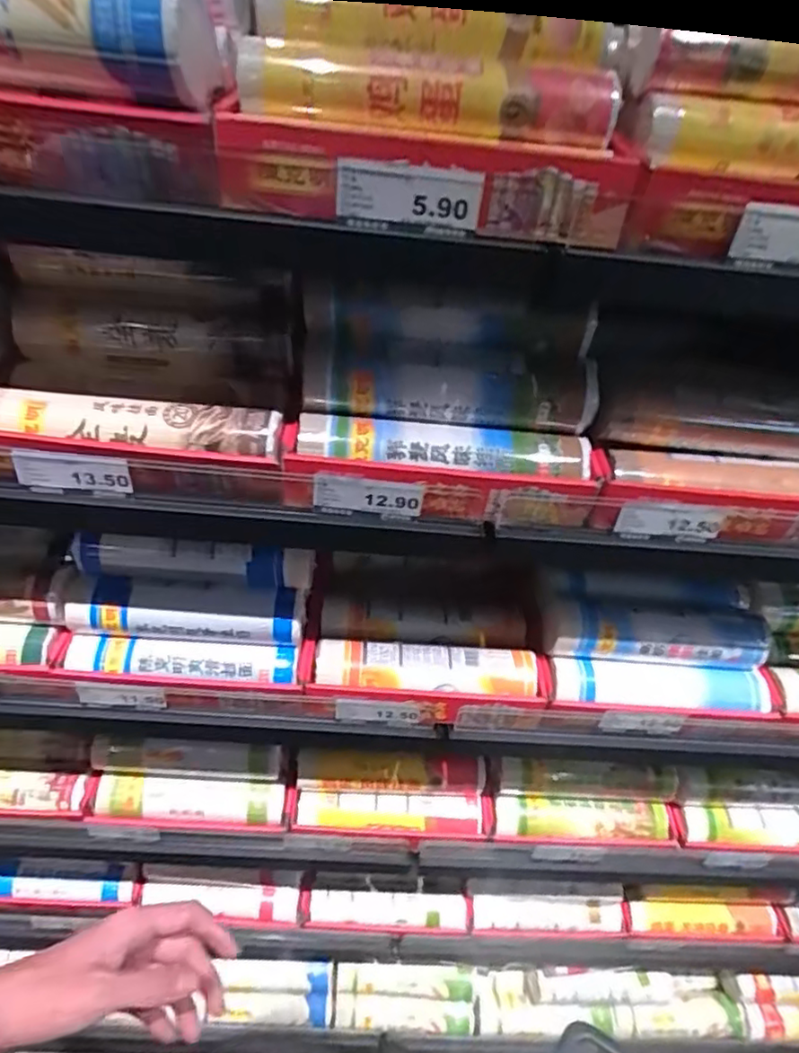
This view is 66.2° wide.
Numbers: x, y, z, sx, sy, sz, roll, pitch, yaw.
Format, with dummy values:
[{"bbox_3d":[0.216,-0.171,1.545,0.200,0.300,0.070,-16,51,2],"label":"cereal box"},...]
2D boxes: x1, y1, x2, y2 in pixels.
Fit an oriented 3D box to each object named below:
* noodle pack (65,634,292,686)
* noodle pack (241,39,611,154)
[{"bbox_3d":[-0.235,0.141,0.654,0.242,0.032,0.039,5,35,-2],"label":"noodle pack"},{"bbox_3d":[0.021,-0.258,0.368,0.225,0.038,0.043,0,35,-9],"label":"noodle pack"}]

